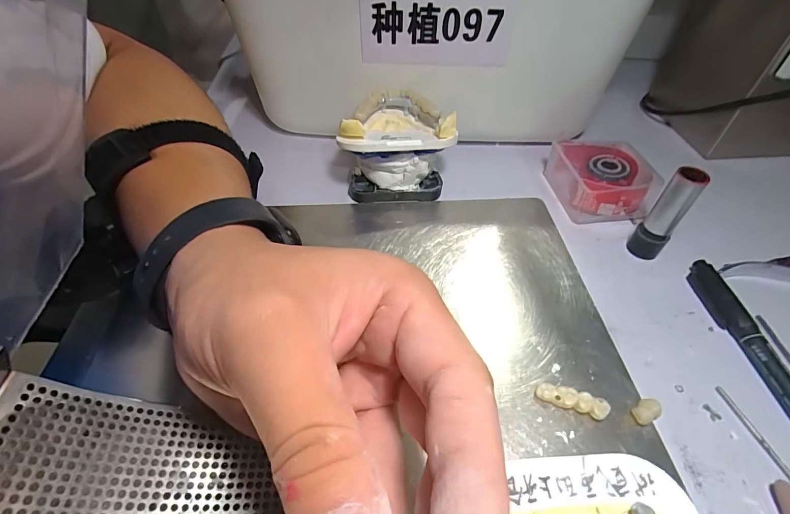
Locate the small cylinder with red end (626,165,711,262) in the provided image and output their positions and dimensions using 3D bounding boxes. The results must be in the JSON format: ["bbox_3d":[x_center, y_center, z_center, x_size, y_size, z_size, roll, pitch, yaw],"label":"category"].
[{"bbox_3d":[0.159,-0.023,0.230,0.013,0.062,0.016,-23,52,-20],"label":"small cylinder with red end"}]

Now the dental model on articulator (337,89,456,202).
[{"bbox_3d":[0.003,-0.079,0.283,0.075,0.056,0.067,4,48,2],"label":"dental model on articulator"}]

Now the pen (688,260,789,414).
[{"bbox_3d":[0.183,0.057,0.191,0.012,0.011,0.138,0,48,-1],"label":"pen"}]

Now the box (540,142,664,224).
[{"bbox_3d":[0.144,-0.054,0.279,0.054,0.033,0.056,1,48,0],"label":"box"}]

